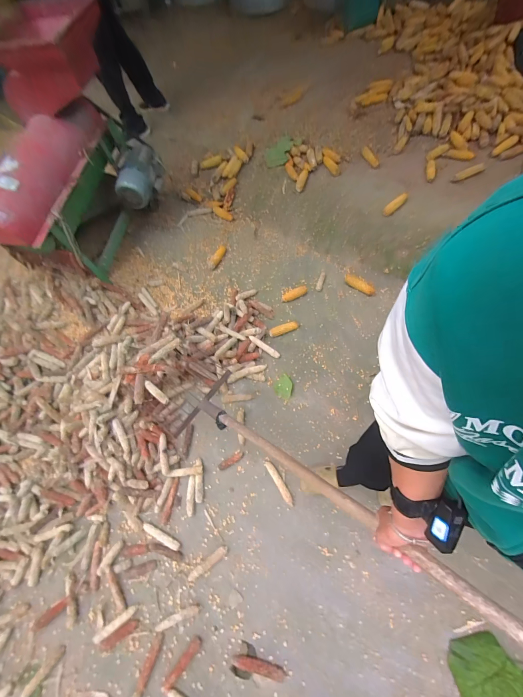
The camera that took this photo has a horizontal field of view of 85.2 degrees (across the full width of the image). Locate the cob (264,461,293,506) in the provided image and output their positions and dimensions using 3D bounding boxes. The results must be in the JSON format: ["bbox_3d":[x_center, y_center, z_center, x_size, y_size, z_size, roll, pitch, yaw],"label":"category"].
[{"bbox_3d":[0.070,0.534,1.136,0.032,0.026,0.185,-33,63,-7],"label":"cob"}]

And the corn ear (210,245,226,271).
[{"bbox_3d":[-0.256,-0.539,1.656,0.057,0.041,0.165,23,70,20],"label":"corn ear"}]

